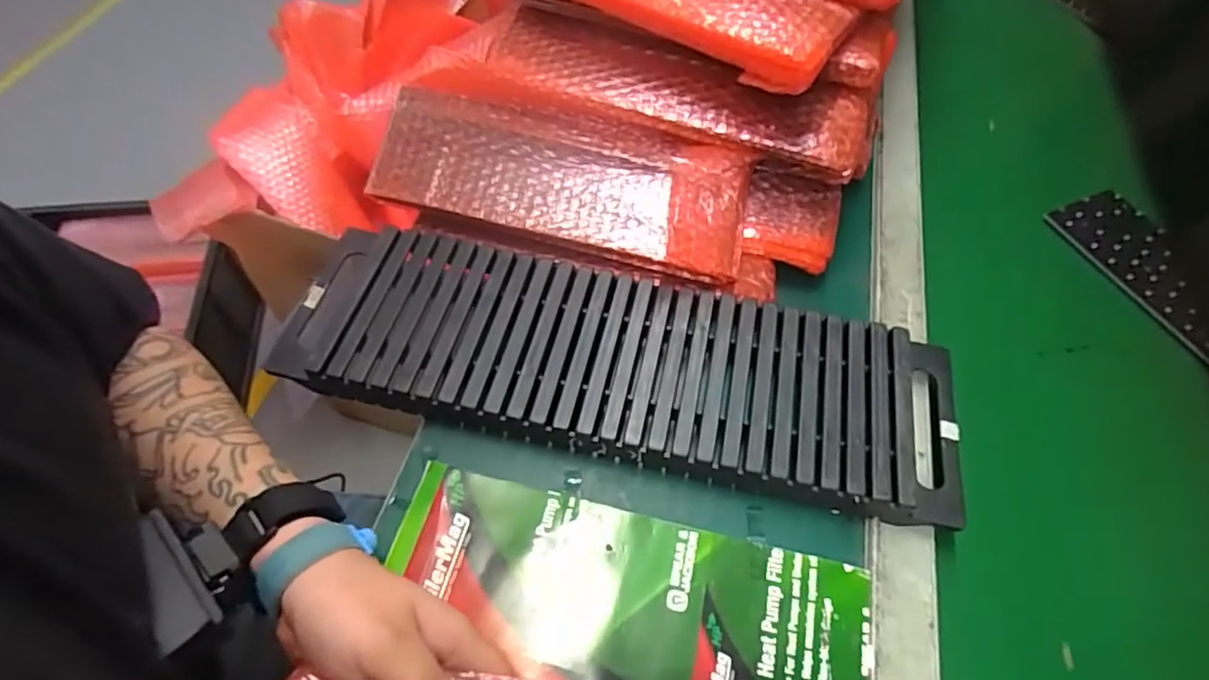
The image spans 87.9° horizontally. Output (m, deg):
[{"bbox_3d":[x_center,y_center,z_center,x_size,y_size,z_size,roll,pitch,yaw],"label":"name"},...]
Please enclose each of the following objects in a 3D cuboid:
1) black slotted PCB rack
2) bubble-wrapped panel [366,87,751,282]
[{"bbox_3d":[0.007,0.014,0.440,0.455,0.034,0.138,12,57,6],"label":"black slotted PCB rack"},{"bbox_3d":[-0.036,-0.125,0.481,0.284,0.023,0.098,15,80,8],"label":"bubble-wrapped panel"}]

